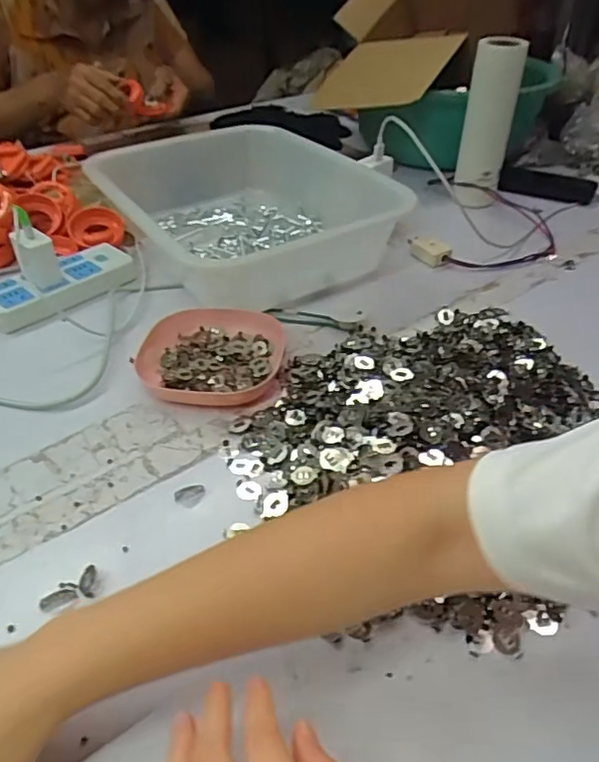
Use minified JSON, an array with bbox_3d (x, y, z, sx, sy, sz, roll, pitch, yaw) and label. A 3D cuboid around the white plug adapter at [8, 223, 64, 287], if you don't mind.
[{"bbox_3d":[-0.283,-0.136,0.621,0.038,0.063,0.021,-20,44,-23],"label":"white plug adapter"}]

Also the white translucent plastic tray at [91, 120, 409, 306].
[{"bbox_3d":[-0.056,-0.210,0.720,0.312,0.095,0.343,-22,45,-24],"label":"white translucent plastic tray"}]

